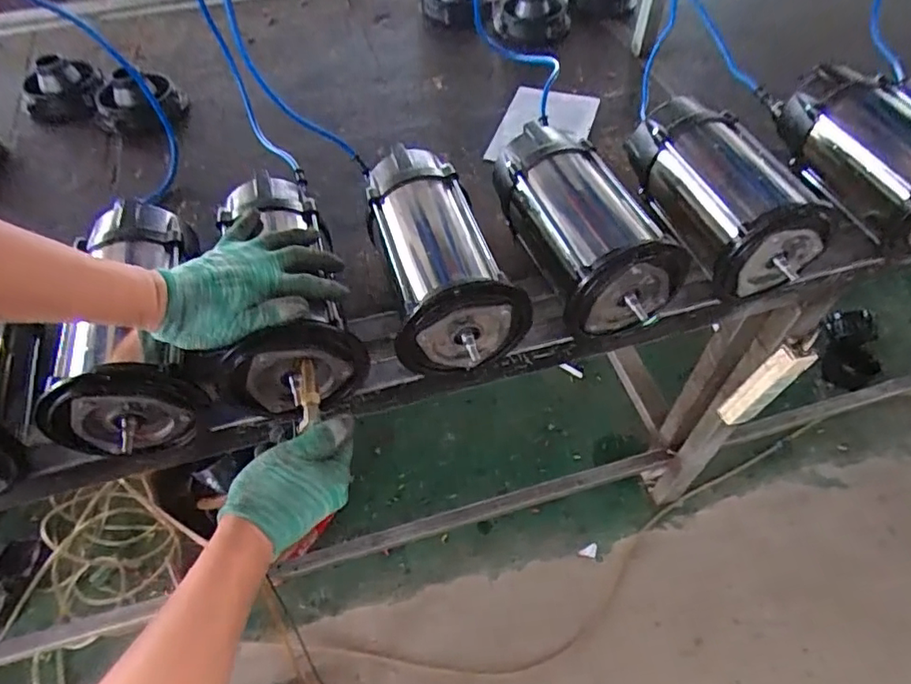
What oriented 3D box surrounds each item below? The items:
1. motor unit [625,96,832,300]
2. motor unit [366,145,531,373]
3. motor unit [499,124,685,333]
[{"bbox_3d":[0.321,-0.182,0.691,0.127,0.121,0.238,-10,54,-6],"label":"motor unit"},{"bbox_3d":[-0.019,-0.098,0.643,0.138,0.124,0.274,-12,55,-8],"label":"motor unit"},{"bbox_3d":[0.144,-0.140,0.669,0.126,0.121,0.269,-13,55,-9],"label":"motor unit"}]

